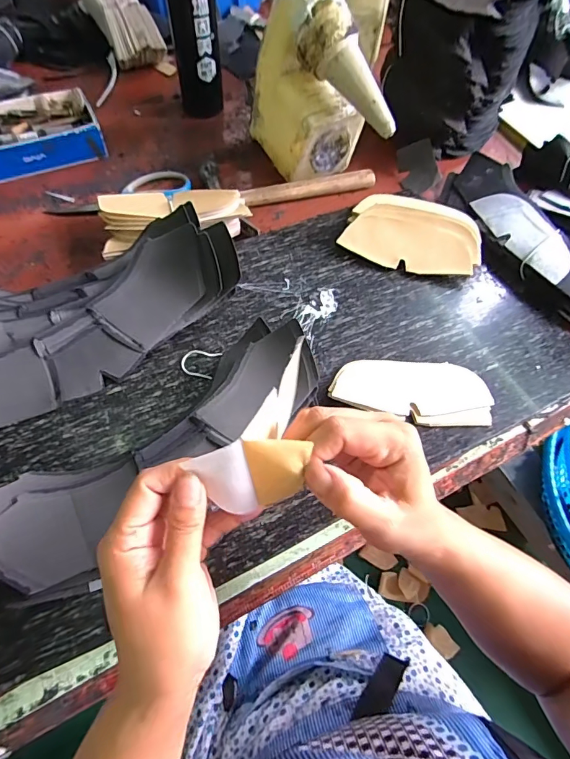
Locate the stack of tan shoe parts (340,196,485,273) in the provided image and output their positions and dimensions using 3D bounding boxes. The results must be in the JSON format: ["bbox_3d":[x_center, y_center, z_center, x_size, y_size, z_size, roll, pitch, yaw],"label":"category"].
[{"bbox_3d":[0.166,-0.191,0.554,0.172,0.037,0.101,11,63,2],"label":"stack of tan shoe parts"}]

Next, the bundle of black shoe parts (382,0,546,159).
[{"bbox_3d":[0.245,-0.468,0.617,0.188,0.177,0.201,20,63,7],"label":"bundle of black shoe parts"}]

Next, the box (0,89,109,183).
[{"bbox_3d":[-0.358,-0.335,0.593,0.189,0.051,0.119,-23,66,-14],"label":"box"}]

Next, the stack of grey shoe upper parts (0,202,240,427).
[{"bbox_3d":[-0.209,-0.068,0.433,0.333,0.089,0.146,-23,66,-14],"label":"stack of grey shoe upper parts"}]

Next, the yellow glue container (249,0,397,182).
[{"bbox_3d":[0.051,-0.361,0.542,0.101,0.202,0.185,-30,68,-17],"label":"yellow glue container"}]

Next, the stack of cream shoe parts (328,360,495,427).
[{"bbox_3d":[0.134,0.013,0.458,0.168,0.018,0.070,2,63,-2],"label":"stack of cream shoe parts"}]

